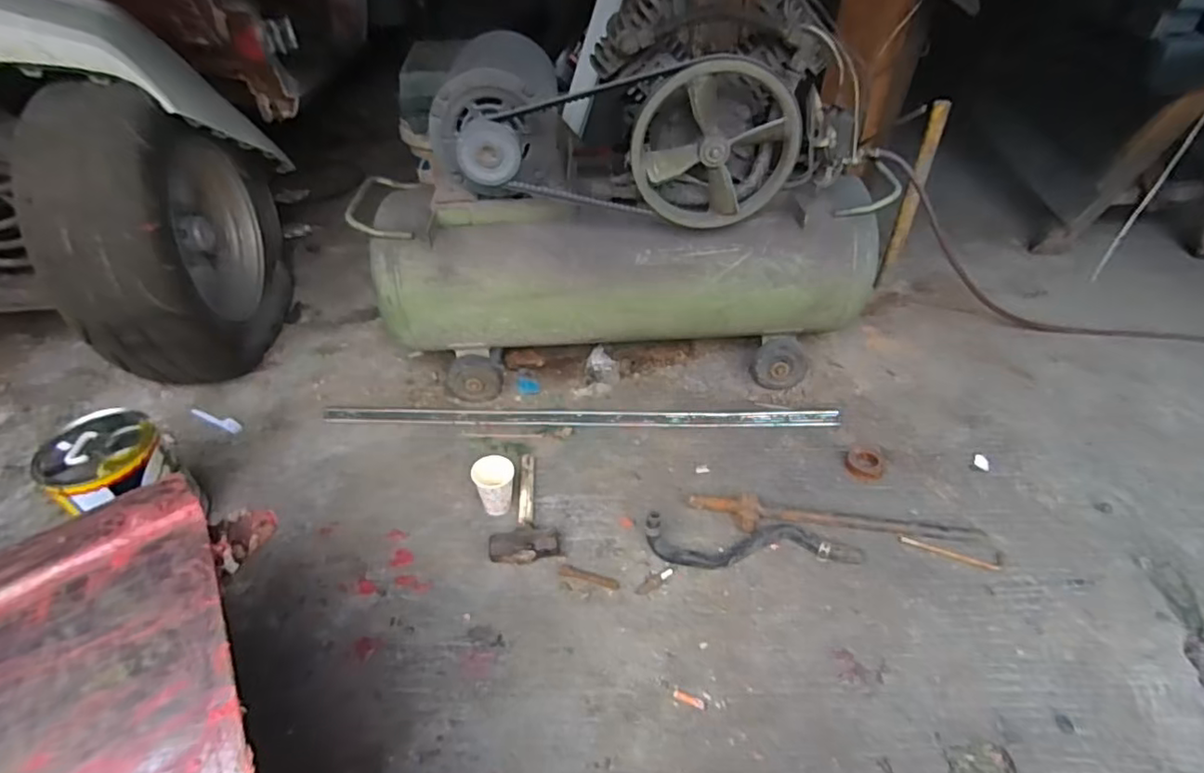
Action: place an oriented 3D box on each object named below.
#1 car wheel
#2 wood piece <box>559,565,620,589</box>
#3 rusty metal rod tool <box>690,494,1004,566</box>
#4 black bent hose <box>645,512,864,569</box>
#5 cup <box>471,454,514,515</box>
[{"bbox_3d":[-0.911,-0.340,1.296,0.228,0.548,0.579,-5,45,-3],"label":"car wheel"},{"bbox_3d":[-0.021,0.311,0.981,0.101,0.005,0.020,12,47,14],"label":"wood piece"},{"bbox_3d":[0.400,0.233,1.011,0.494,0.024,0.062,5,45,7],"label":"rusty metal rod tool"},{"bbox_3d":[0.245,0.247,0.977,0.343,0.067,0.078,-2,45,0],"label":"black bent hose"},{"bbox_3d":[-0.187,0.175,1.069,0.067,0.095,0.061,-16,47,-14],"label":"cup"}]

